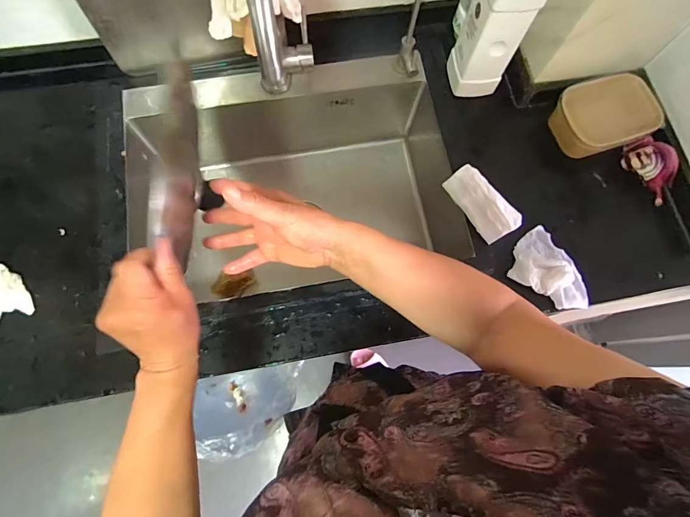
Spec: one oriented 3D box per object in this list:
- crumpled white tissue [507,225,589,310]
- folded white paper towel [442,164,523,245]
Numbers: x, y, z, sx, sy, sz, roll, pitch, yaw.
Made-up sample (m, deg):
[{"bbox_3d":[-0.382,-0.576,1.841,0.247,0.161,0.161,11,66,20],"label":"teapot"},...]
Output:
[{"bbox_3d":[0.321,0.023,0.587,0.095,0.018,0.137,-33,77,-10],"label":"crumpled white tissue"},{"bbox_3d":[0.221,-0.091,0.605,0.057,0.035,0.127,-34,78,-10],"label":"folded white paper towel"}]

